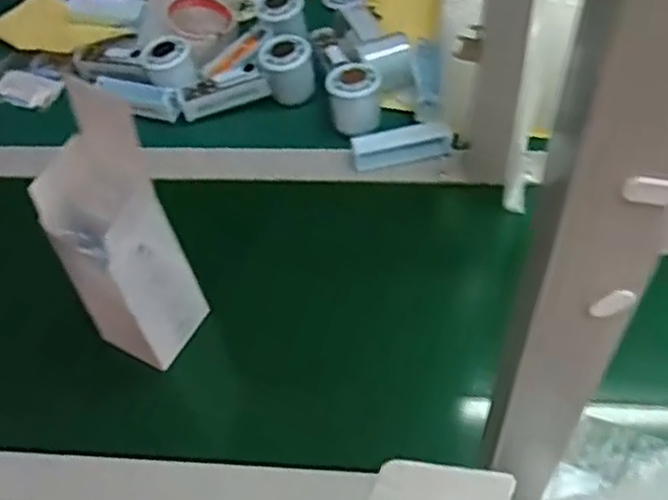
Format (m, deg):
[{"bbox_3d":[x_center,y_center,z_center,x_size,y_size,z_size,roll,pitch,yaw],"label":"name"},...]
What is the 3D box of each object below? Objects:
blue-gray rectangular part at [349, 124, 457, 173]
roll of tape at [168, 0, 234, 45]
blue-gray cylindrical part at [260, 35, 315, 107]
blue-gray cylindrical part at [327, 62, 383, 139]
[{"bbox_3d":[0.070,-0.105,0.729,0.101,0.030,0.022,-9,55,-2],"label":"blue-gray rectangular part"},{"bbox_3d":[-0.164,-0.285,0.868,0.076,0.019,0.093,-27,58,-14],"label":"roll of tape"},{"bbox_3d":[-0.051,-0.201,0.804,0.057,0.065,0.064,-9,55,-1],"label":"blue-gray cylindrical part"},{"bbox_3d":[0.022,-0.163,0.757,0.056,0.047,0.064,-5,55,2],"label":"blue-gray cylindrical part"}]

